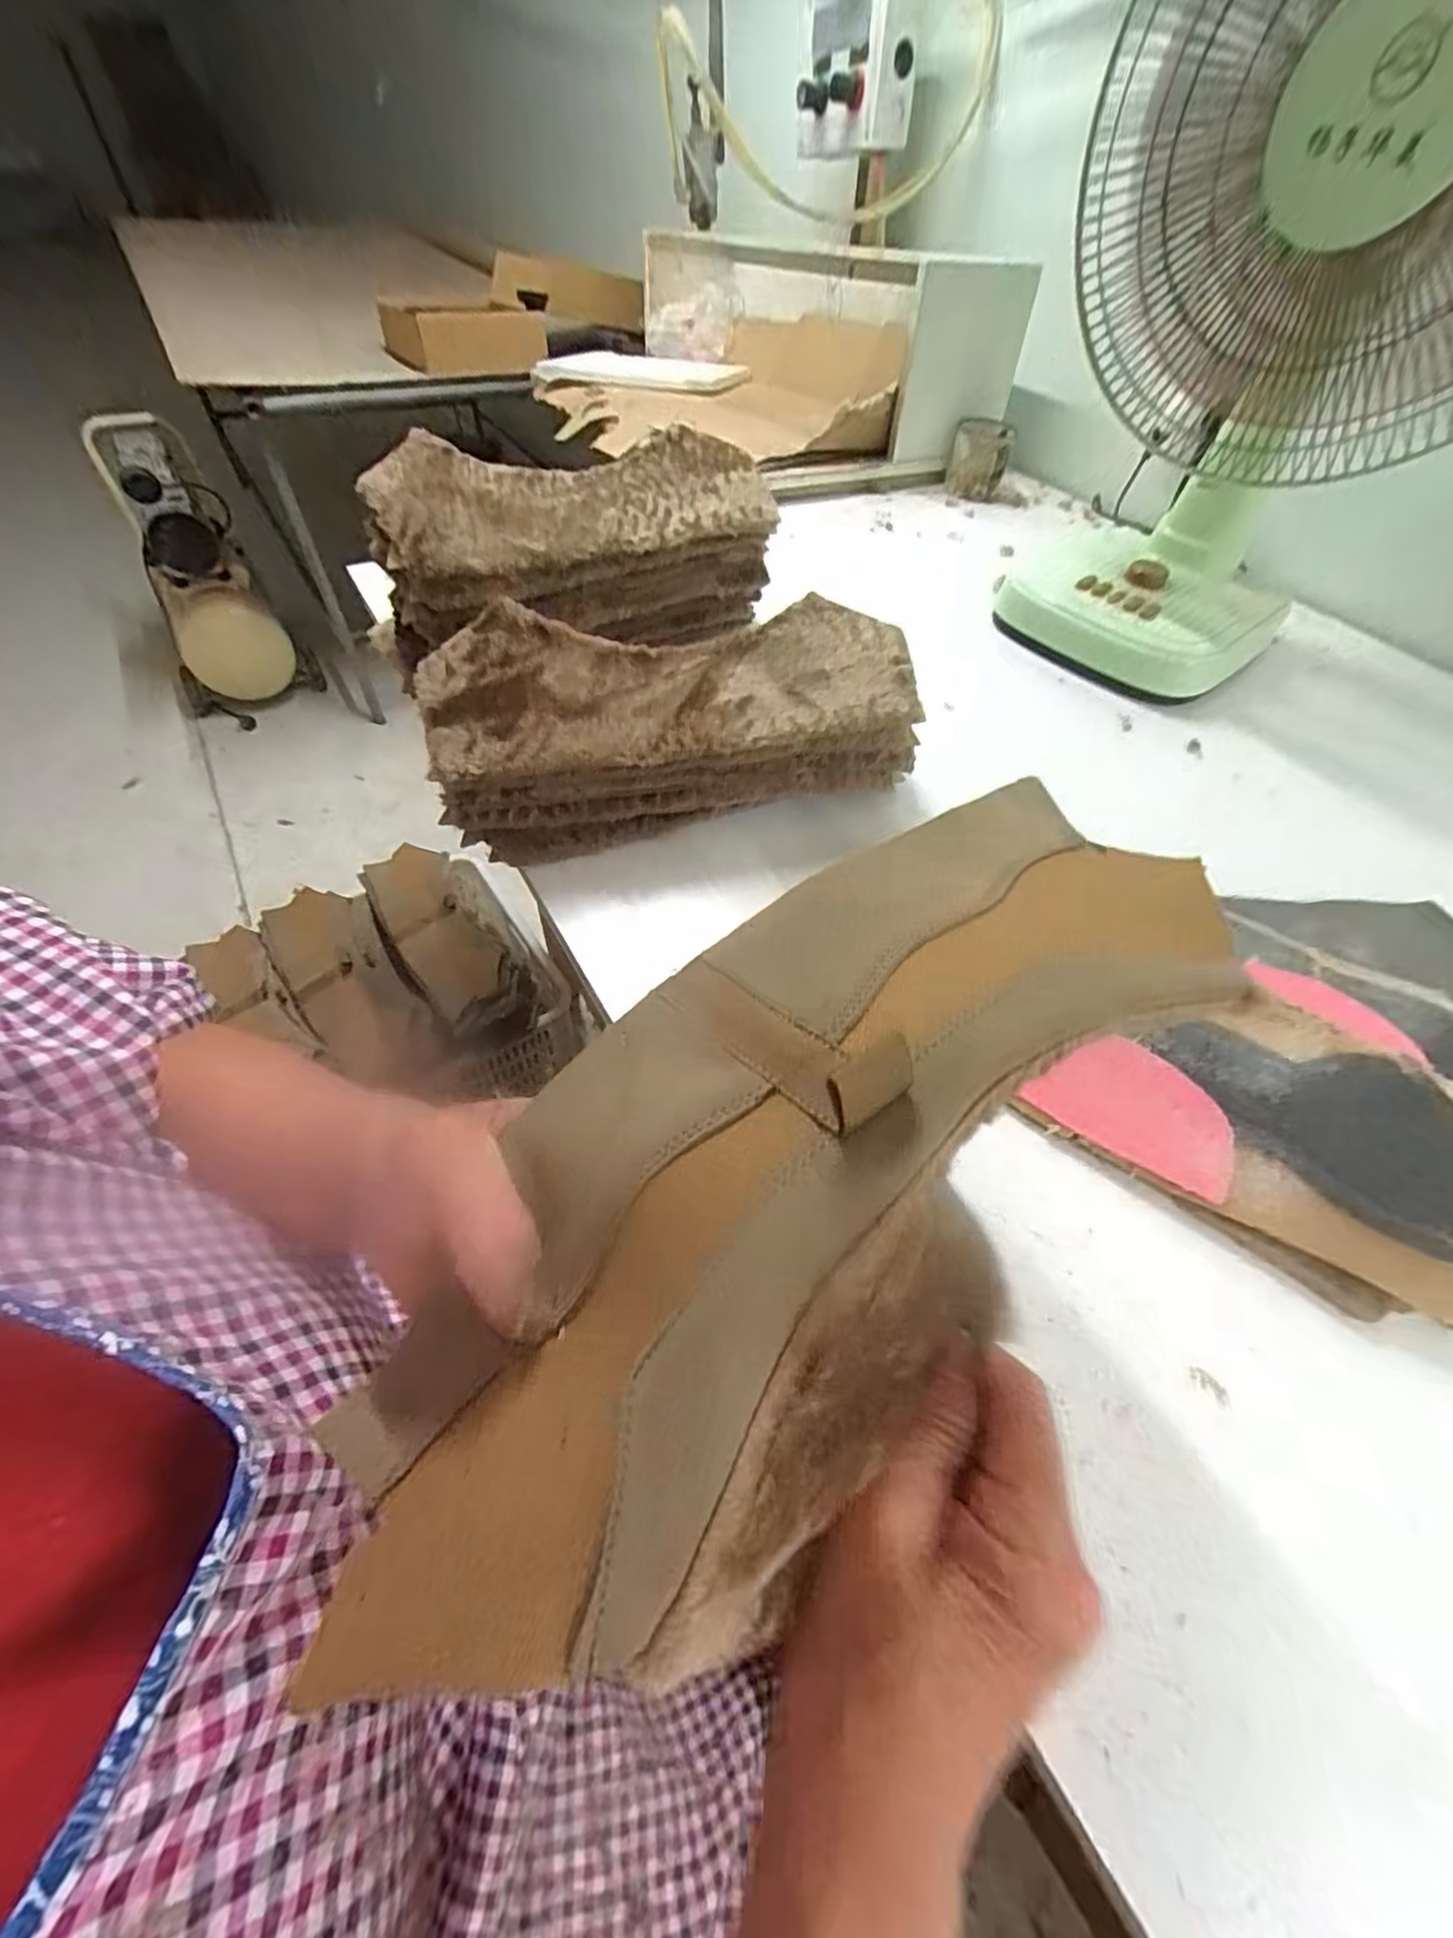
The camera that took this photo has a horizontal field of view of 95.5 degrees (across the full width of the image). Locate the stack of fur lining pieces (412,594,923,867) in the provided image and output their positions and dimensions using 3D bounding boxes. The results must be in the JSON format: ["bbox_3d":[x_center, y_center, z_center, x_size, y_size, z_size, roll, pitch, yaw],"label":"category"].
[{"bbox_3d":[-0.034,-0.173,0.495,0.341,0.128,0.117,-12,57,-14],"label":"stack of fur lining pieces"}]

